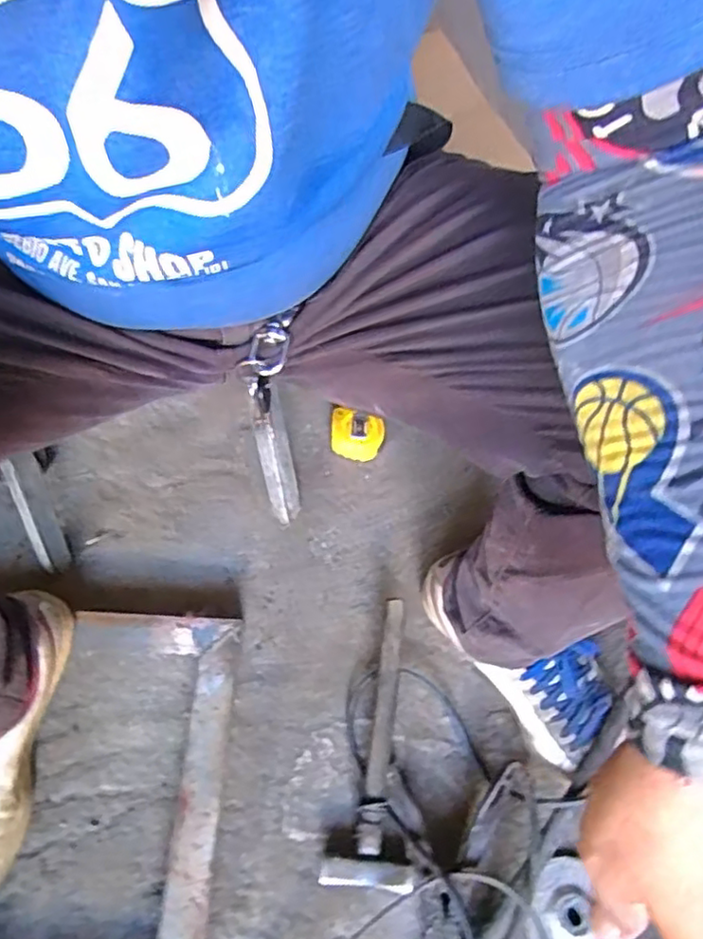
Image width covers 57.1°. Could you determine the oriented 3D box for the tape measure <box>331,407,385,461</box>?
[{"bbox_3d":[0.006,-0.041,0.792,0.067,0.038,0.060,11,64,2],"label":"tape measure"}]

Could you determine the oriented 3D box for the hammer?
[{"bbox_3d":[0.018,0.259,0.629,0.078,0.045,0.252,4,64,-2],"label":"hammer"}]

